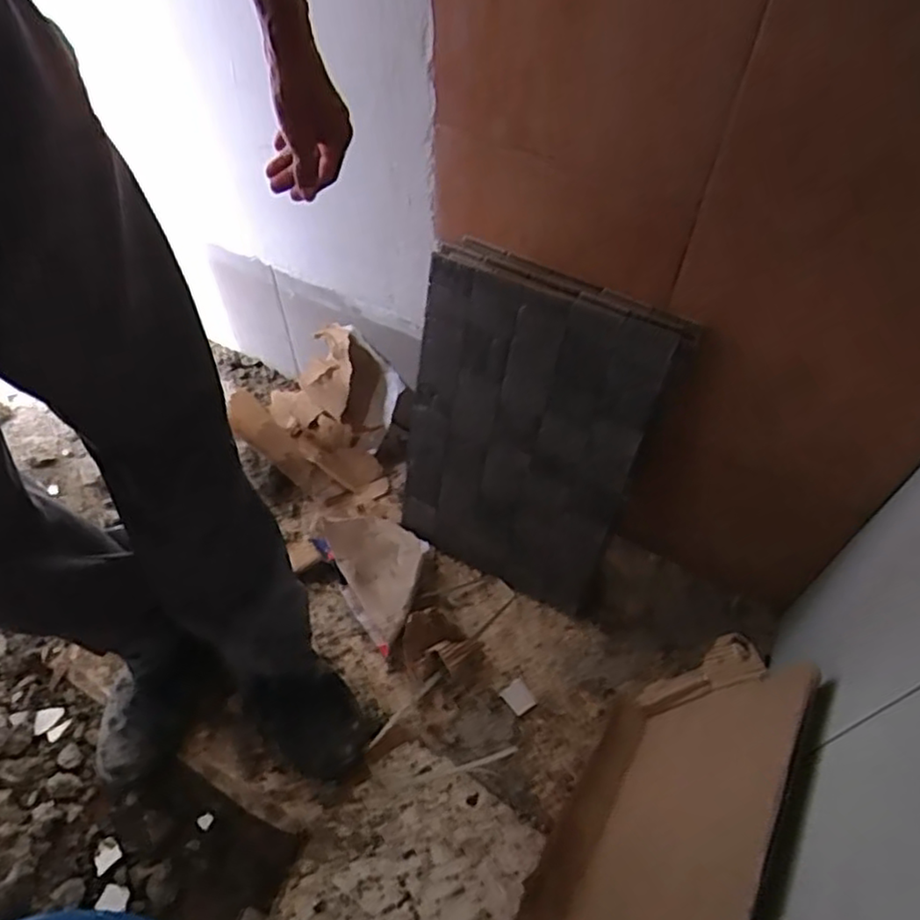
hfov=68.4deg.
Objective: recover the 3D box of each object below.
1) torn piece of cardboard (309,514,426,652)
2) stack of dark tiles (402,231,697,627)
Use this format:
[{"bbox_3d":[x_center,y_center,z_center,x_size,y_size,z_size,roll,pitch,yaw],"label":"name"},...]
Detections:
[{"bbox_3d":[-0.117,0.156,0.998,0.133,0.033,0.210,-26,58,-18],"label":"torn piece of cardboard"},{"bbox_3d":[0.065,-0.020,0.877,0.308,0.457,0.035,28,39,19],"label":"stack of dark tiles"}]

